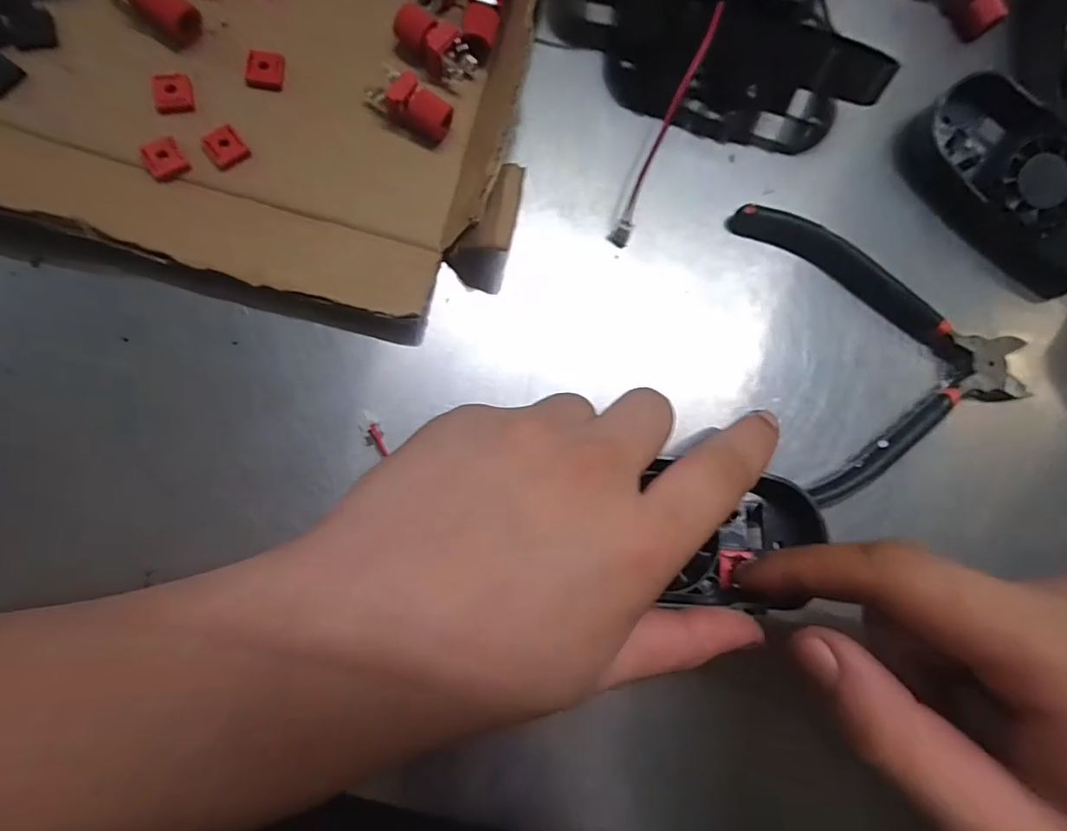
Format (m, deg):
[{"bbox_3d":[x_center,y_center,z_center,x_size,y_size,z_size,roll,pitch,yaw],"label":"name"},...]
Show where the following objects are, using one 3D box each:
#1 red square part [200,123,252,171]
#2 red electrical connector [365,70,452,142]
[{"bbox_3d":[-0.117,-0.102,0.200,0.014,0.004,0.015,-39,89,-10],"label":"red square part"},{"bbox_3d":[-0.048,-0.122,0.206,0.035,0.018,0.013,35,80,-1],"label":"red electrical connector"}]

